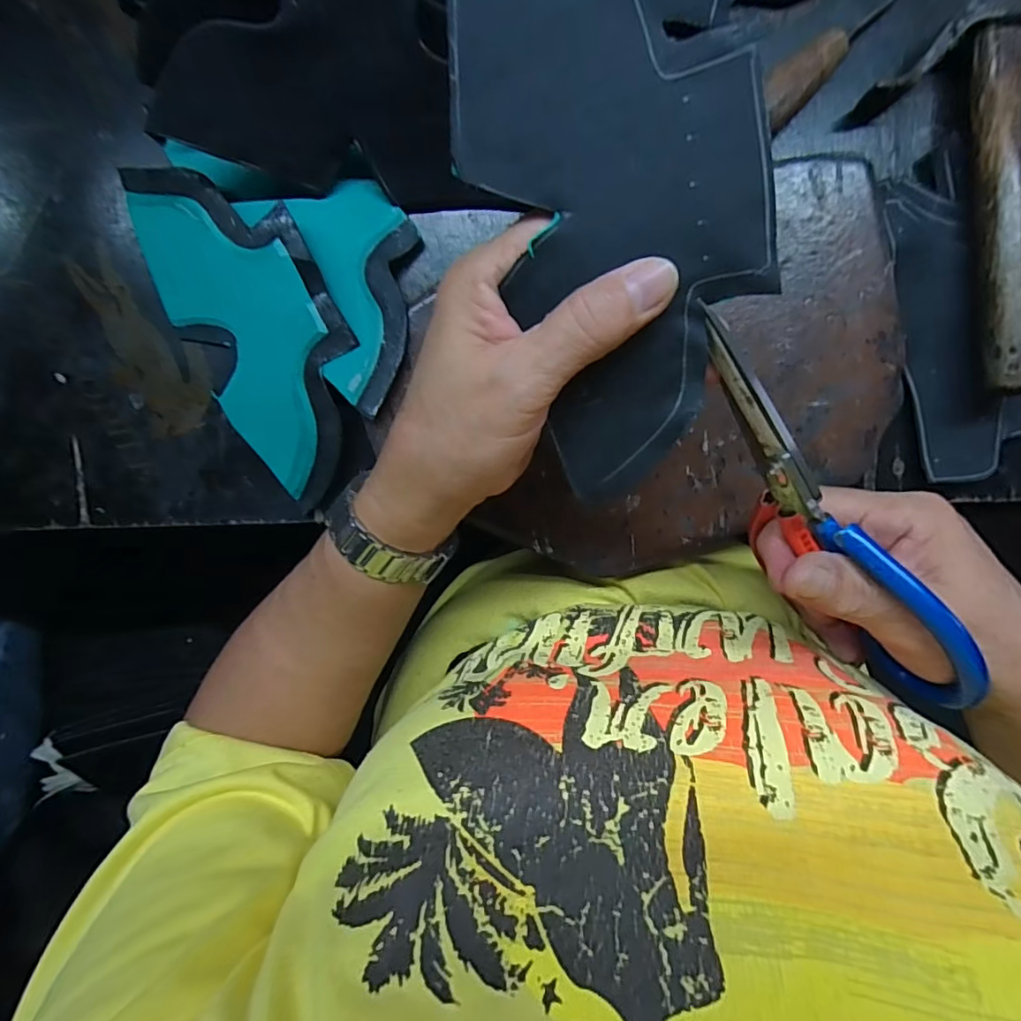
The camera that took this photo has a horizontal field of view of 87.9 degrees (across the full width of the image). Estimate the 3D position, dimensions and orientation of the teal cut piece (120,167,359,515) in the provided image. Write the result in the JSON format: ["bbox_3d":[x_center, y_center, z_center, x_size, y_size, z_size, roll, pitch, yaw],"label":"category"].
[{"bbox_3d":[-0.129,-0.097,0.273,0.081,0.022,0.177,-28,95,4],"label":"teal cut piece"}]

